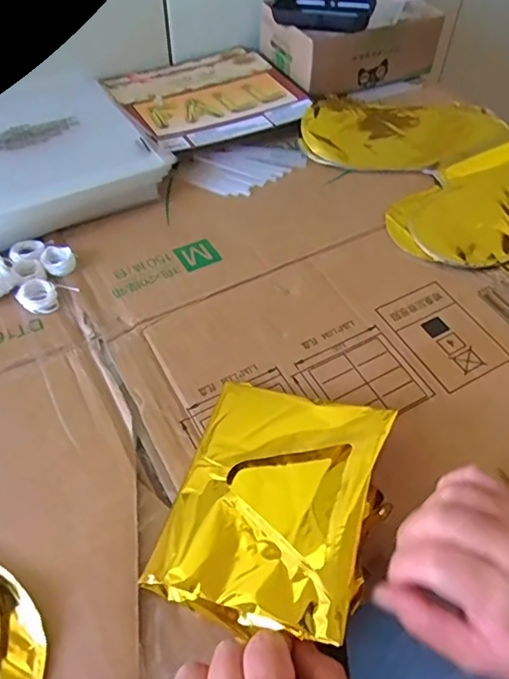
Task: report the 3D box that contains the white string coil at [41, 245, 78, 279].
[{"bbox_3d":[-0.165,-0.067,0.458,0.026,0.010,0.028,1,53,-1],"label":"white string coil"}]

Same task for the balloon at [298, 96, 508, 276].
[{"bbox_3d":[0.227,-0.128,0.511,0.212,0.014,0.436,-22,57,-17],"label":"balloon"}]

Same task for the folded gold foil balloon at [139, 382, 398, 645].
[{"bbox_3d":[0.012,0.094,0.325,0.115,0.020,0.143,8,50,20],"label":"folded gold foil balloon"}]

